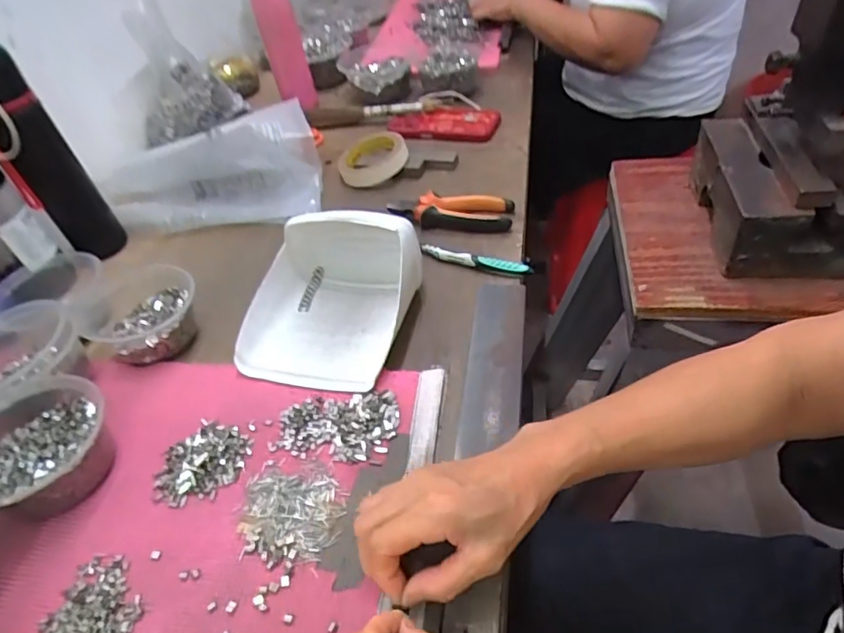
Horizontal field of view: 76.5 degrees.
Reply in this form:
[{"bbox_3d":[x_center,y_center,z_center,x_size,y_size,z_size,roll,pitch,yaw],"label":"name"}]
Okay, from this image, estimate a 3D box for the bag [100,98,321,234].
[{"bbox_3d":[-0.292,-0.214,0.757,0.286,0.098,0.183,-9,45,2],"label":"bag"}]

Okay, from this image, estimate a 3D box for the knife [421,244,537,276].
[{"bbox_3d":[0.057,-0.063,0.581,0.127,0.019,0.013,13,49,23],"label":"knife"}]

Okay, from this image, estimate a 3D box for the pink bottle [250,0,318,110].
[{"bbox_3d":[-0.236,-0.465,0.913,0.071,0.223,0.060,-16,44,-5],"label":"pink bottle"}]

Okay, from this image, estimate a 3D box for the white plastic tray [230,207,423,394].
[{"bbox_3d":[-0.094,-0.029,0.522,0.151,0.085,0.175,8,47,19],"label":"white plastic tray"}]

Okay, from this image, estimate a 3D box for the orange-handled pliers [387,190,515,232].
[{"bbox_3d":[0.032,-0.124,0.639,0.148,0.020,0.048,4,46,15],"label":"orange-handled pliers"}]

